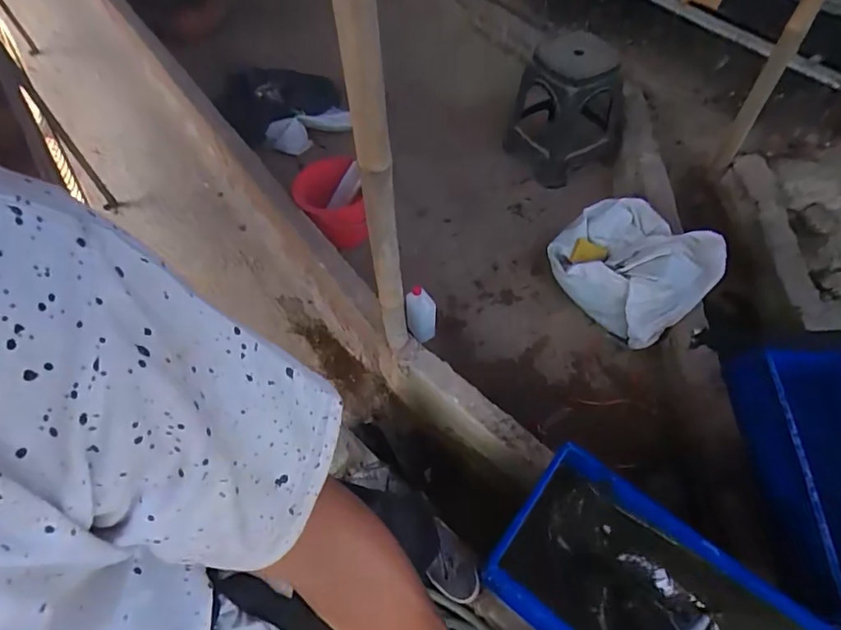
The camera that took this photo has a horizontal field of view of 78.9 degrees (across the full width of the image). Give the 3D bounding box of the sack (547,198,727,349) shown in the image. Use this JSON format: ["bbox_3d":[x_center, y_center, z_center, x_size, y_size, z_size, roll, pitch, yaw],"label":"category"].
[{"bbox_3d":[0.694,-0.152,1.717,0.479,0.266,0.365,36,64,23],"label":"sack"}]

